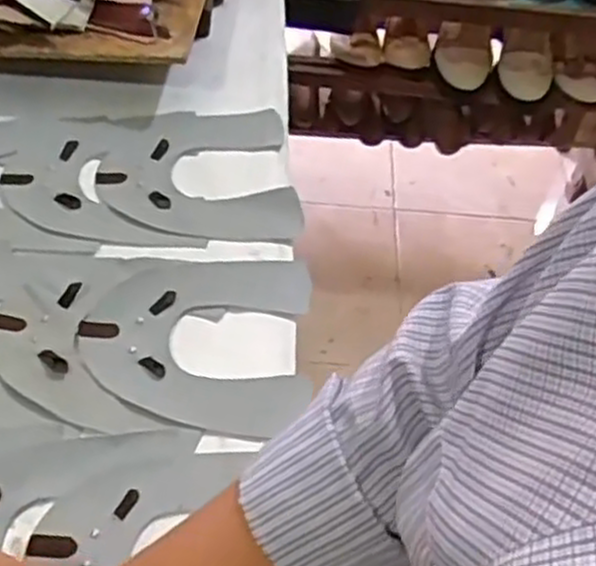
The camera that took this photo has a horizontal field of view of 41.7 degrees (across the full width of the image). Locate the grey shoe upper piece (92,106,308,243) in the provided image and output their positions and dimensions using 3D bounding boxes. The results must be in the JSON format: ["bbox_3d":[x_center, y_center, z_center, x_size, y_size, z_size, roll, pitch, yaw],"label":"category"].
[{"bbox_3d":[-0.085,-0.095,0.661,0.159,0.005,0.147,-5,53,-9],"label":"grey shoe upper piece"}]

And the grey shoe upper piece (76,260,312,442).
[{"bbox_3d":[-0.072,0.039,0.564,0.159,0.008,0.146,3,53,-3],"label":"grey shoe upper piece"}]

